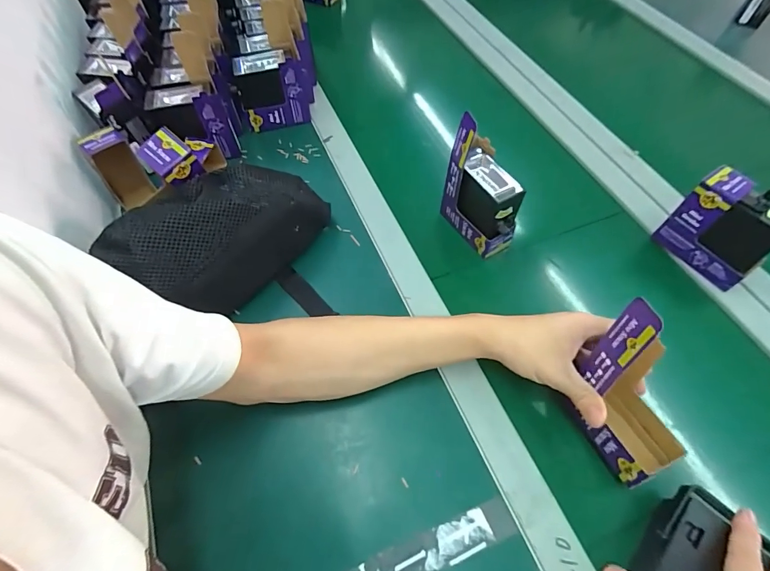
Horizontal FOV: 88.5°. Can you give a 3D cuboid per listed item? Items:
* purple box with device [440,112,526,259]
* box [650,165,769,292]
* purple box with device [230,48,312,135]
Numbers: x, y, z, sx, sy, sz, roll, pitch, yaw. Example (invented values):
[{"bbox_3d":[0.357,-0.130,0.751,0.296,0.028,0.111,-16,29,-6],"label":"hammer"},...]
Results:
[{"bbox_3d":[0.119,-0.112,0.461,0.052,0.145,0.097,-27,63,-15],"label":"purple box with device"},{"bbox_3d":[0.388,-0.063,0.453,0.046,0.099,0.099,-30,64,-17],"label":"box"},{"bbox_3d":[-0.167,-0.296,0.601,0.101,0.098,0.062,-7,60,-4],"label":"purple box with device"}]

